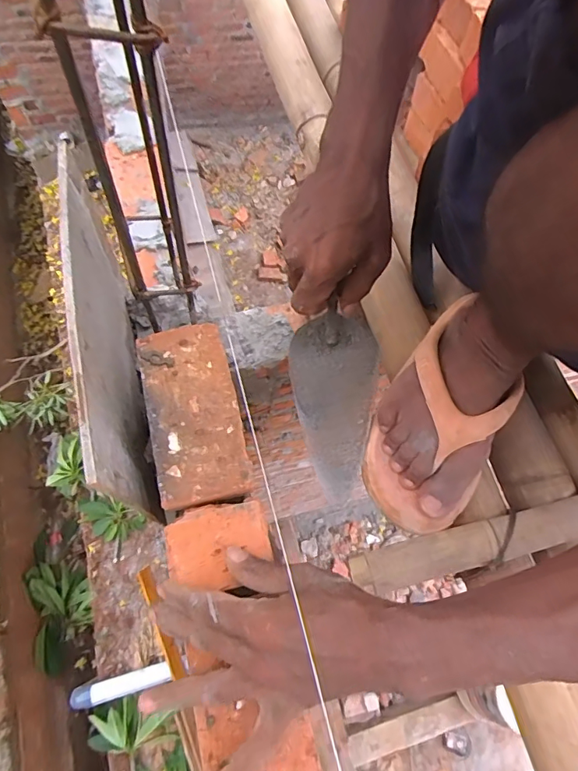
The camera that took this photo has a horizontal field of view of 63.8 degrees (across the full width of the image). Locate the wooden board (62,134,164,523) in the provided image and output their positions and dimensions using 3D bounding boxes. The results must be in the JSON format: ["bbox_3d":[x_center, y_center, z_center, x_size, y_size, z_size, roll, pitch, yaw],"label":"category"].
[{"bbox_3d":[-0.171,-0.043,0.454,0.012,0.217,0.317,-9,69,-10],"label":"wooden board"}]

